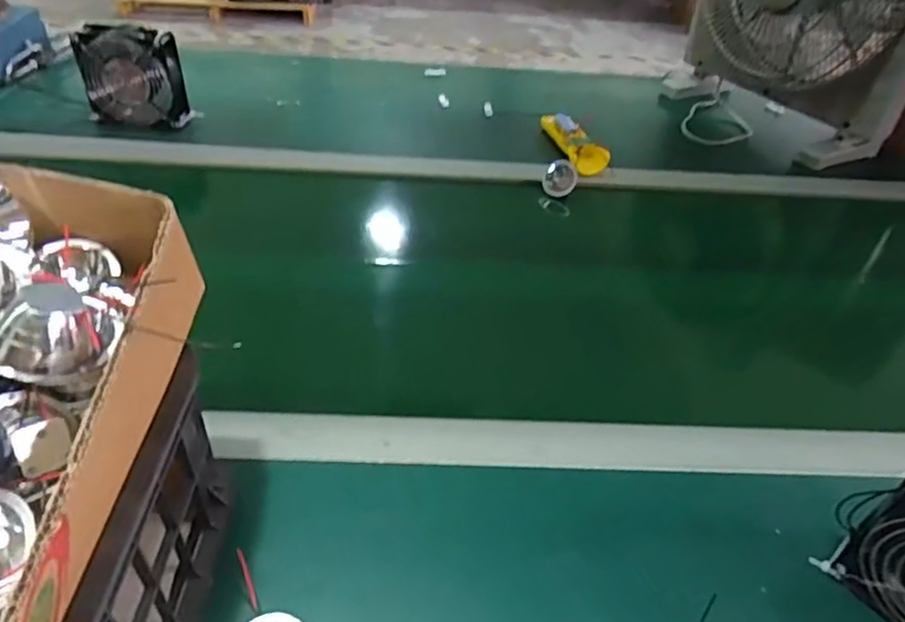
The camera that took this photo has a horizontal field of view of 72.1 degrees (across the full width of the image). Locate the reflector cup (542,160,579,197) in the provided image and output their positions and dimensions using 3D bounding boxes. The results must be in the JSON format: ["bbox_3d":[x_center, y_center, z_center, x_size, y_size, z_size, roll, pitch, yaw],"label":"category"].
[{"bbox_3d":[0.139,-0.172,0.803,0.043,0.043,0.022,7,41,1],"label":"reflector cup"}]

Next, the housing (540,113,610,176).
[{"bbox_3d":[0.170,-0.245,0.894,0.051,0.039,0.169,-6,42,-13],"label":"housing"}]

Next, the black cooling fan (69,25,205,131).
[{"bbox_3d":[-0.425,-0.314,0.833,0.127,0.120,0.047,1,41,-5],"label":"black cooling fan"}]

